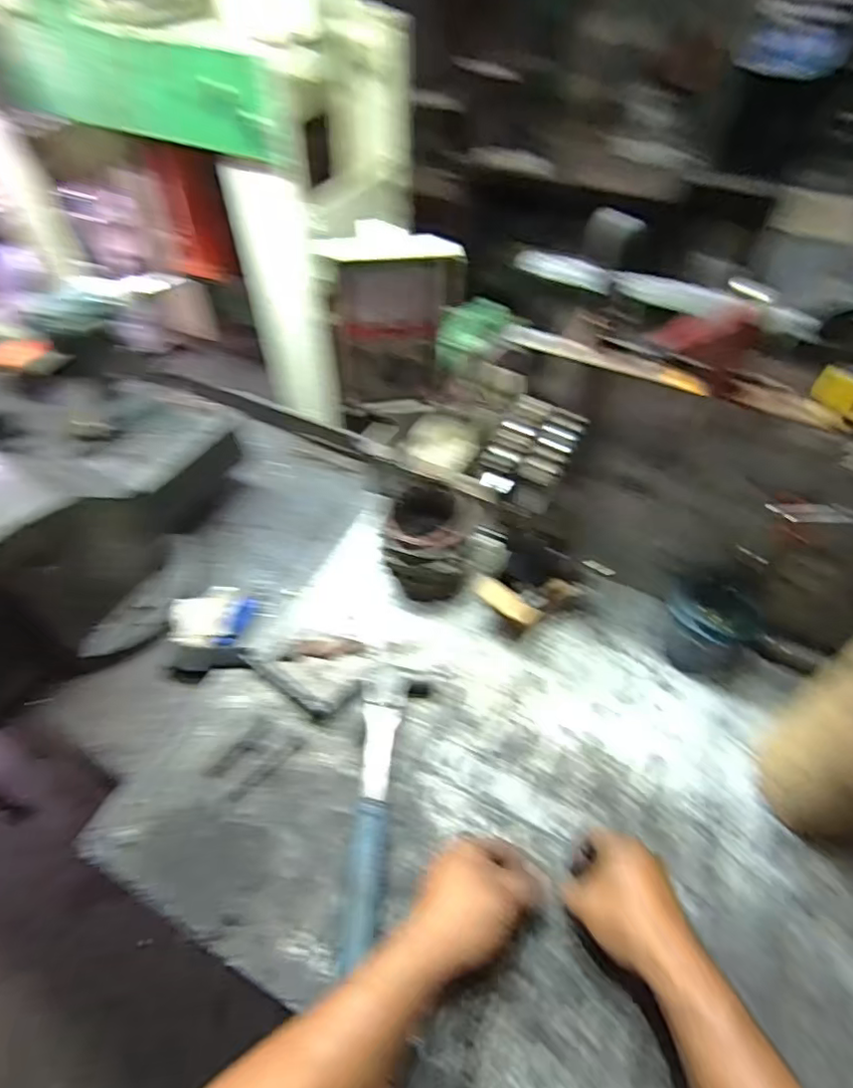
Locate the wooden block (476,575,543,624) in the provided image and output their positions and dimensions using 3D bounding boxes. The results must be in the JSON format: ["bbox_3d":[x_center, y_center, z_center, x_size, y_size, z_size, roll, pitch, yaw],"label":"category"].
[{"bbox_3d":[0.098,0.069,0.714,0.094,0.014,0.026,35,59,25],"label":"wooden block"}]

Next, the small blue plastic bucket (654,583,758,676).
[{"bbox_3d":[0.340,0.090,0.700,0.091,0.083,0.095,0,51,0],"label":"small blue plastic bucket"}]

